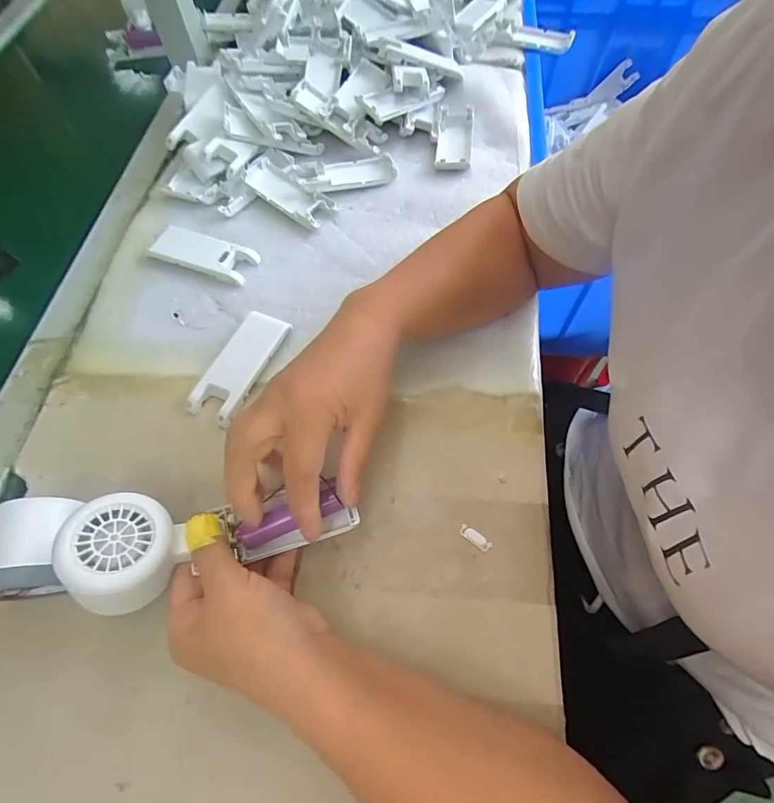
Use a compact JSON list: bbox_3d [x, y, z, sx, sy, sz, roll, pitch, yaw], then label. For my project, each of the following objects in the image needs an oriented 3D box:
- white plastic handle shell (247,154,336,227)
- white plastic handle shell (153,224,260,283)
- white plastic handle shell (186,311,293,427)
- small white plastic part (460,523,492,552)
[{"bbox_3d":[-0.101,-0.214,0.462,0.109,0.018,0.041,37,69,17],"label":"white plastic handle shell"},{"bbox_3d":[-0.171,-0.139,0.424,0.092,0.015,0.038,16,64,8],"label":"white plastic handle shell"},{"bbox_3d":[-0.119,-0.030,0.369,0.037,0.016,0.099,25,65,12],"label":"white plastic handle shell"},{"bbox_3d":[0.061,0.095,0.313,0.023,0.004,0.008,35,68,17],"label":"small white plastic part"}]

